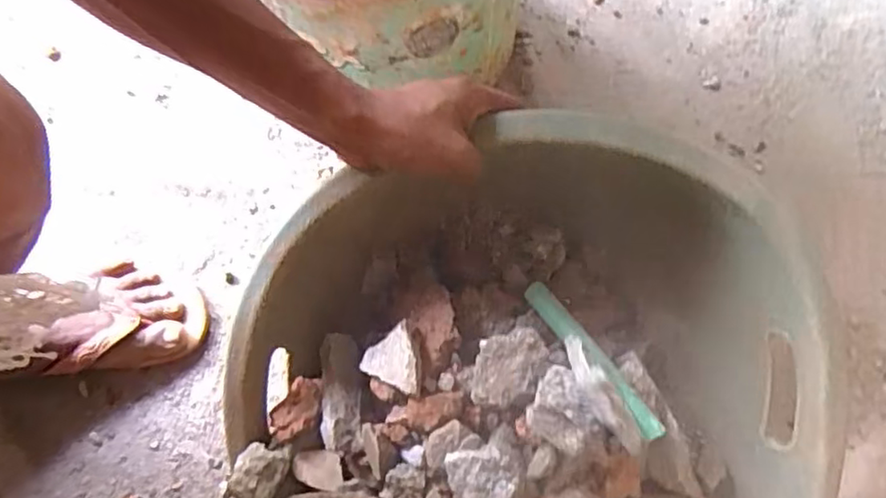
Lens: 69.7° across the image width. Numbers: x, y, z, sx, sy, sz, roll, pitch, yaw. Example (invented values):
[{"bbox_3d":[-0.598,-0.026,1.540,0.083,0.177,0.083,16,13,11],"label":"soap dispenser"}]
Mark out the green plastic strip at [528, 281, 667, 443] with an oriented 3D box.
[{"bbox_3d":[0.108,0.077,0.459,0.019,0.012,0.139,-31,58,-12],"label":"green plastic strip"}]

